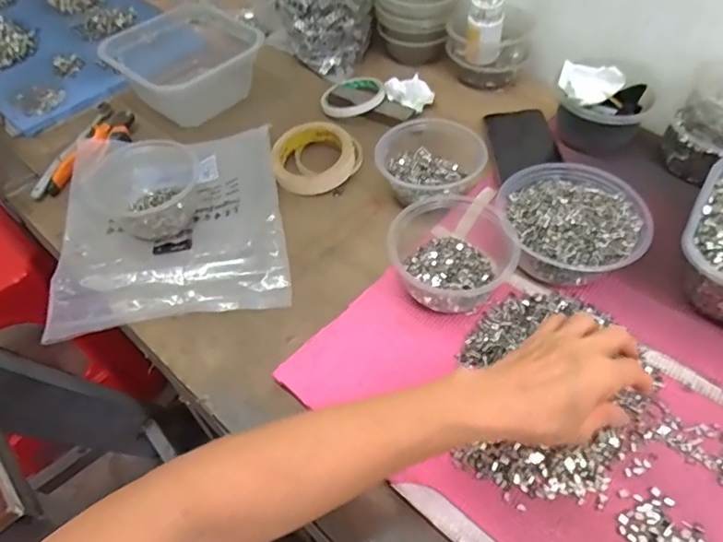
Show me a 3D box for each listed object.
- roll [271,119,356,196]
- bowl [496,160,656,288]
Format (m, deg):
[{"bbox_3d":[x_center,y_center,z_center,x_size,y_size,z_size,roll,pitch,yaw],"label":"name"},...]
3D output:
[{"bbox_3d":[-0.059,-0.139,0.636,0.096,0.025,0.104,-1,52,1],"label":"roll"},{"bbox_3d":[0.202,-0.047,0.521,0.124,0.058,0.139,-14,53,-8],"label":"bowl"}]

